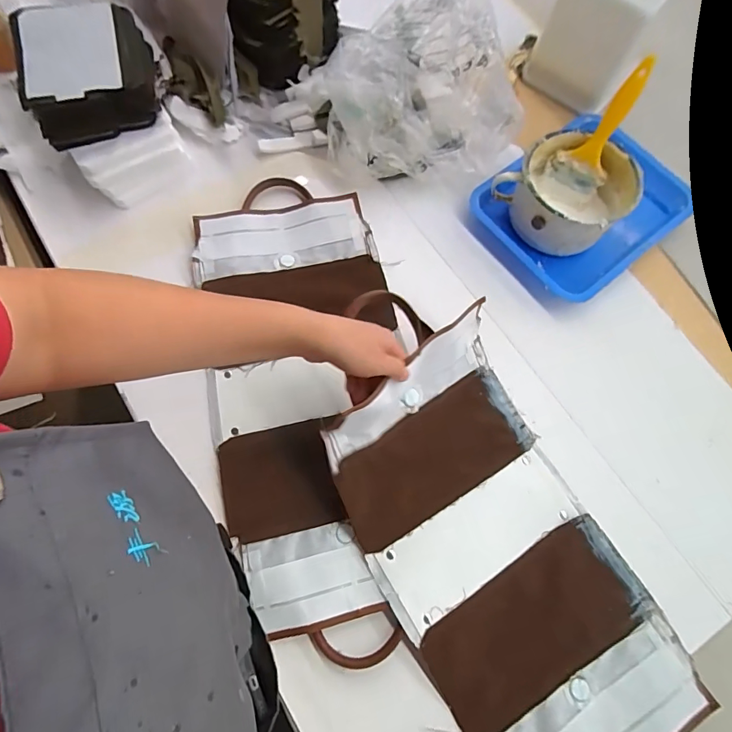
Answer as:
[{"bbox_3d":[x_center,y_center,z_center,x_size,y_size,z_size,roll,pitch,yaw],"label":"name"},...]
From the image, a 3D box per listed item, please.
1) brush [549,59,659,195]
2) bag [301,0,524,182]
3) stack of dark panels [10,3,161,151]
[{"bbox_3d":[0.307,-0.303,0.561,0.069,0.152,0.019,34,44,9],"label":"brush"},{"bbox_3d":[0.067,-0.395,0.615,0.274,0.124,0.247,-13,73,-7],"label":"bag"},{"bbox_3d":[-0.354,-0.378,0.562,0.146,0.075,0.147,-16,73,-7],"label":"stack of dark panels"}]

